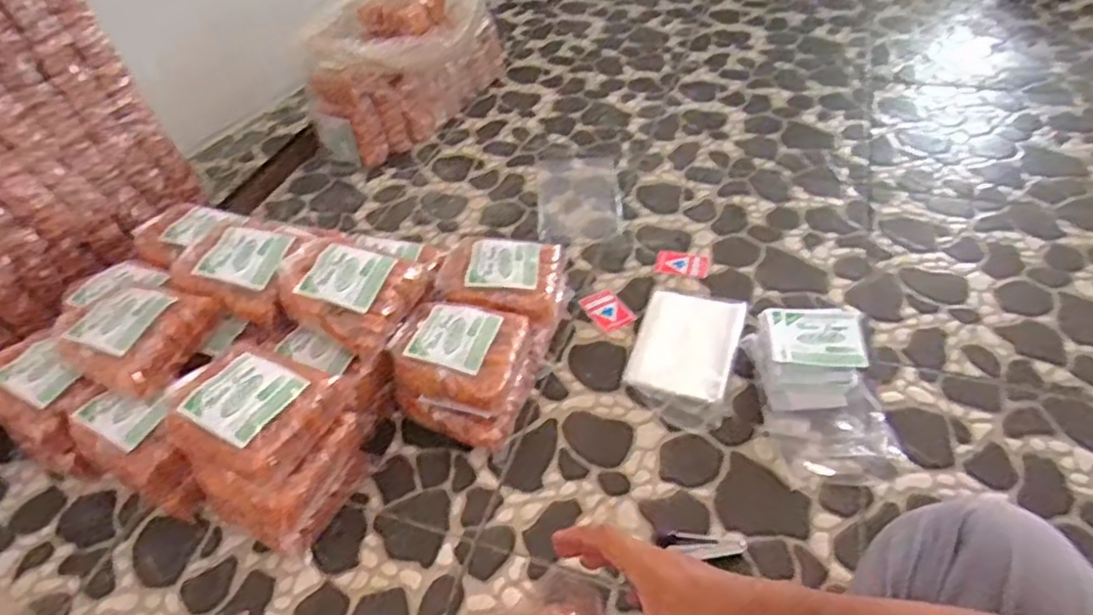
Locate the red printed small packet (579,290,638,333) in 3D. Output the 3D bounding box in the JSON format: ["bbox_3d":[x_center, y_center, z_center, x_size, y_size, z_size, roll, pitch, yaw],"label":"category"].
[{"bbox_3d":[0.092,0.003,1.028,0.061,0.006,0.073,-25,51,-22],"label":"red printed small packet"}]

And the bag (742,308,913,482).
[{"bbox_3d":[0.342,0.100,0.854,0.141,0.060,0.226,-2,46,3],"label":"bag"}]

